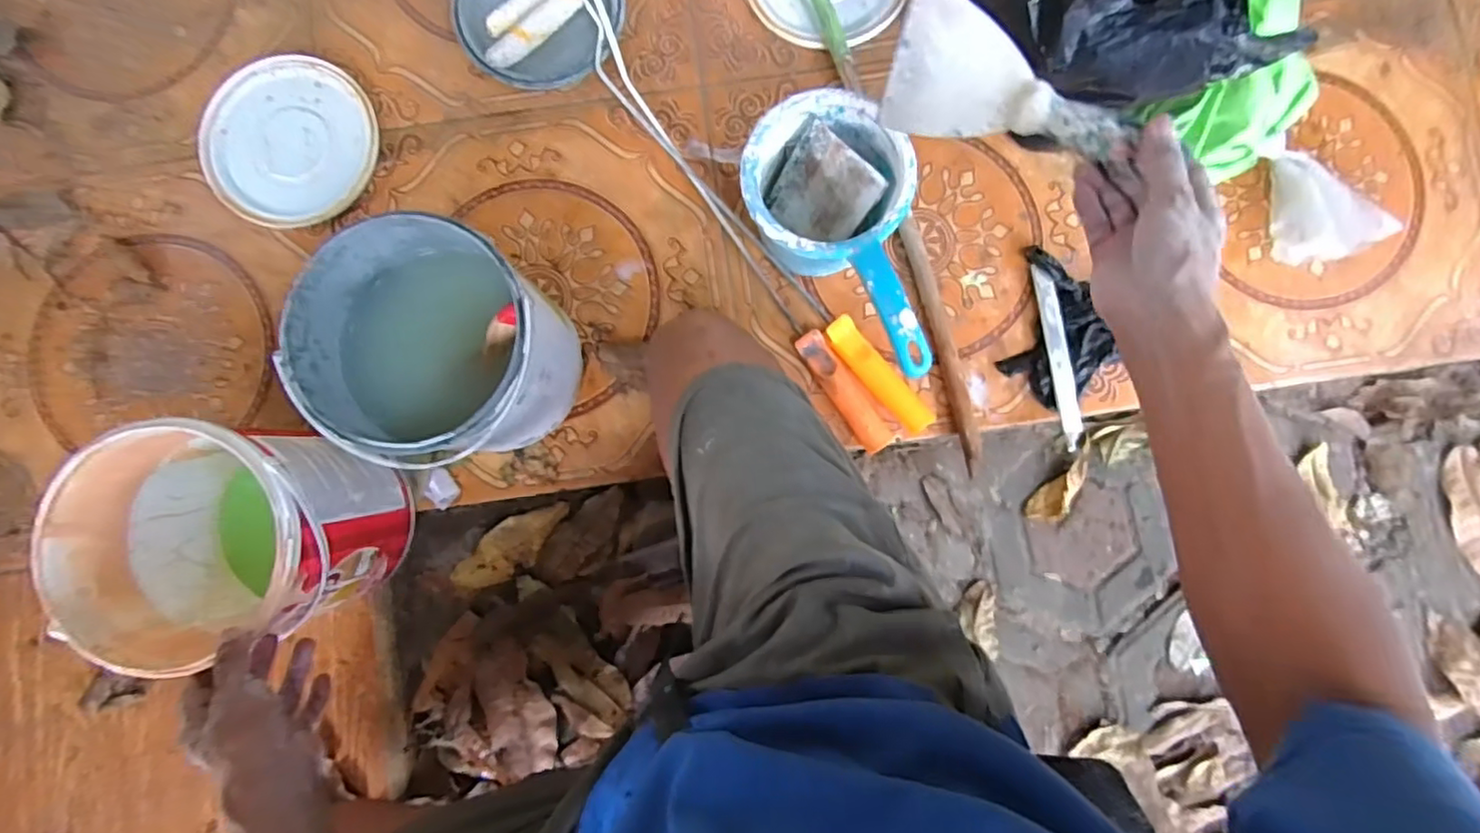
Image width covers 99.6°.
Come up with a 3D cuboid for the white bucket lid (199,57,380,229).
[{"bbox_3d":[-0.469,-0.287,0.651,0.176,0.011,0.173,0,86,0],"label":"white bucket lid"}]

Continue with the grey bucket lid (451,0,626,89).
[{"bbox_3d":[-0.212,-0.435,0.656,0.171,0.020,0.180,-17,87,-1],"label":"grey bucket lid"}]

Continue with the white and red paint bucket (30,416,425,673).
[{"bbox_3d":[-0.418,0.100,0.530,0.180,0.184,0.175,0,86,0],"label":"white and red paint bucket"}]

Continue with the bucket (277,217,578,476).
[{"bbox_3d":[-0.248,-0.056,0.552,0.177,0.189,0.175,0,85,0],"label":"bucket"}]

